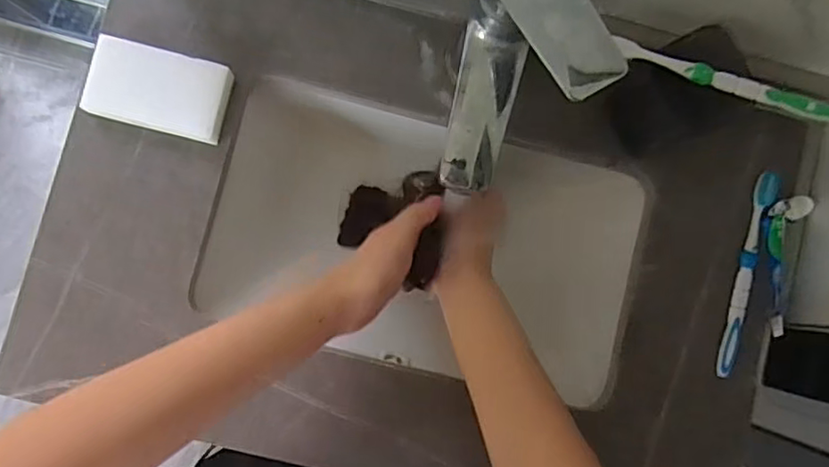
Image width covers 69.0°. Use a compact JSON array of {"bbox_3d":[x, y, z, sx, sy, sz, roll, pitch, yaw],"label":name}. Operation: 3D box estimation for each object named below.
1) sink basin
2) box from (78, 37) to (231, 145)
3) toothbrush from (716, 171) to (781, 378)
[{"bbox_3d":[0.013,0.022,0.571,0.362,0.135,0.197,18,85,-3],"label":"sink basin"},{"bbox_3d":[-0.201,-0.112,0.474,0.104,0.023,0.060,13,85,-3],"label":"box"},{"bbox_3d":[0.279,0.032,0.503,0.015,0.011,0.175,16,85,-3],"label":"toothbrush"}]

